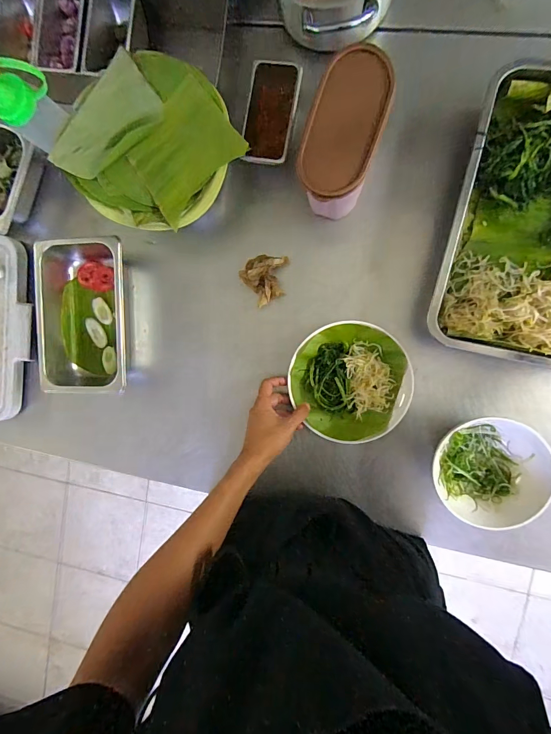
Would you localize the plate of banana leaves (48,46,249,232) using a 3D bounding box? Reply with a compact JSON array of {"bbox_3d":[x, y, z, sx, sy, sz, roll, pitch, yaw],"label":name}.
[{"bbox_3d":[-0.183,-0.320,0.516,0.222,0.033,0.226,39,100,1],"label":"plate of banana leaves"}]

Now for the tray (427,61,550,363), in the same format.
[{"bbox_3d":[0.394,-0.204,0.501,0.284,0.063,0.381,12,98,5],"label":"tray"}]

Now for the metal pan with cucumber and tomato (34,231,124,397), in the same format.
[{"bbox_3d":[-0.330,-0.090,0.636,0.164,0.088,0.273,-1,94,8],"label":"metal pan with cucumber and tomato"}]

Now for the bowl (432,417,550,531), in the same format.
[{"bbox_3d":[0.329,0.157,0.551,0.157,0.068,0.155,1,95,8],"label":"bowl"}]

